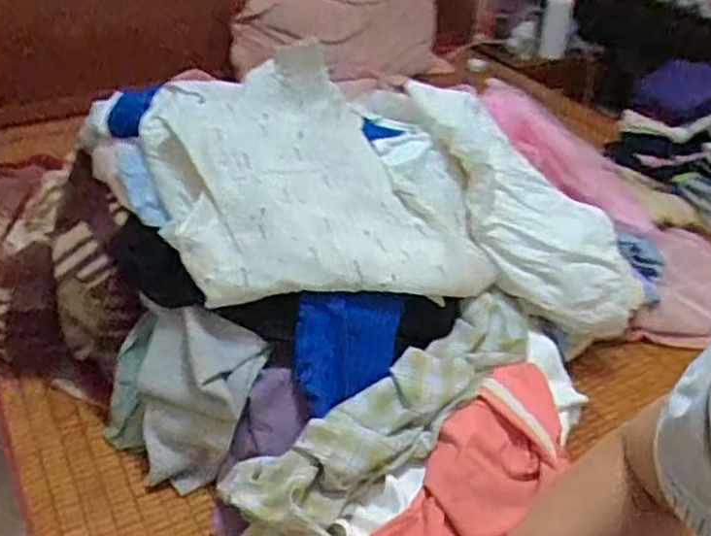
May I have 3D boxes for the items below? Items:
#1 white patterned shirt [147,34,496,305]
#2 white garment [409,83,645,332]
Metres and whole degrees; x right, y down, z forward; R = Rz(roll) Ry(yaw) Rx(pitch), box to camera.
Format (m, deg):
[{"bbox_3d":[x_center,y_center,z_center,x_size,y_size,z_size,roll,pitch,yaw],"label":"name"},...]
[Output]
[{"bbox_3d":[-0.069,-0.156,1.152,0.487,0.252,0.434,-11,37,-18],"label":"white patterned shirt"},{"bbox_3d":[0.283,-0.121,1.243,0.259,0.096,0.507,-25,74,-33],"label":"white garment"}]

